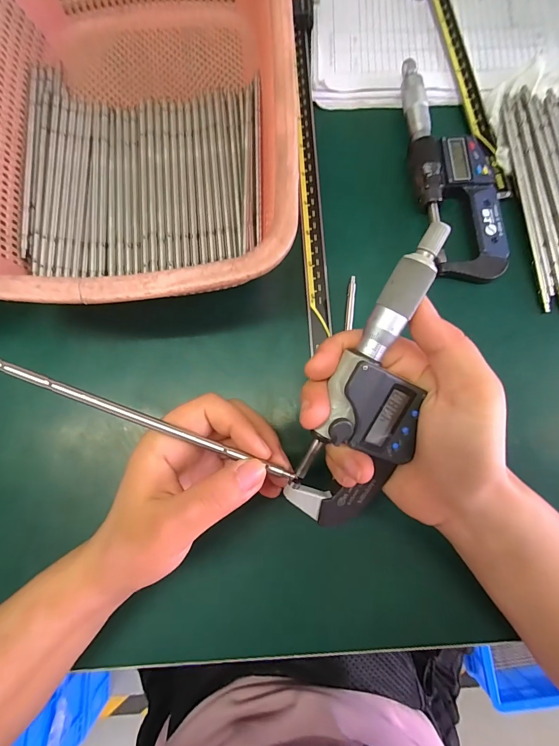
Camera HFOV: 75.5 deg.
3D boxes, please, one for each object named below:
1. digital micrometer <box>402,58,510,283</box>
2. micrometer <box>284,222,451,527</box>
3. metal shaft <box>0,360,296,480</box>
[{"bbox_3d":[0.130,-0.154,0.277,0.060,0.026,0.176,-11,80,-2],"label":"digital micrometer"},{"bbox_3d":[0.047,0.010,0.179,0.050,0.025,0.157,15,104,2],"label":"micrometer"},{"bbox_3d":[-0.068,0.023,0.181,0.161,0.008,0.005,23,86,-6],"label":"metal shaft"}]

